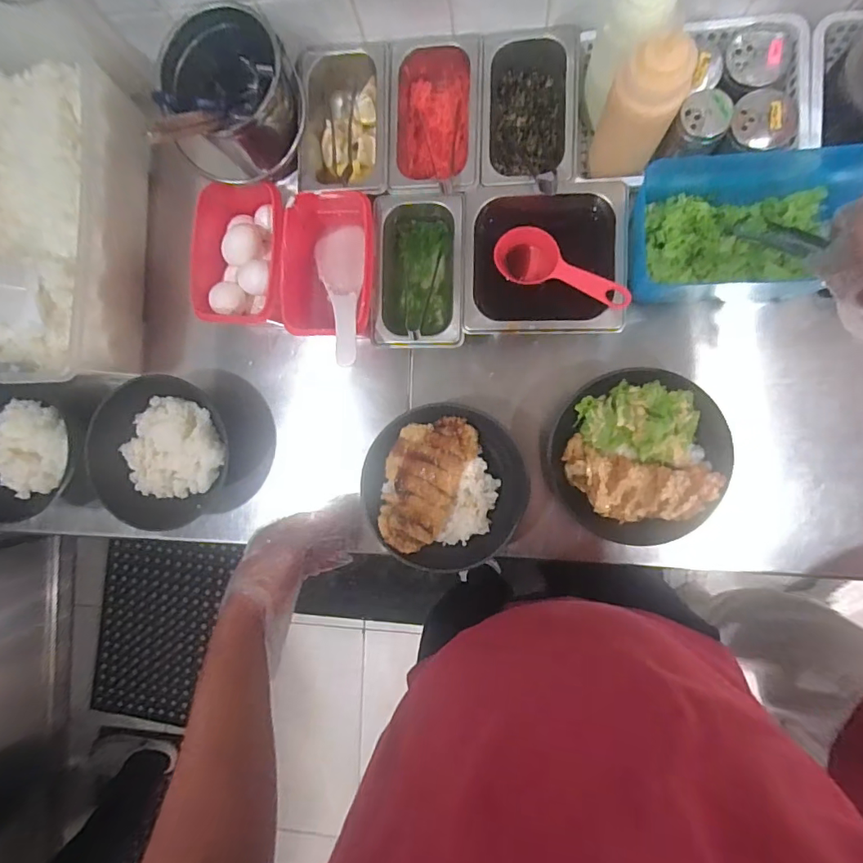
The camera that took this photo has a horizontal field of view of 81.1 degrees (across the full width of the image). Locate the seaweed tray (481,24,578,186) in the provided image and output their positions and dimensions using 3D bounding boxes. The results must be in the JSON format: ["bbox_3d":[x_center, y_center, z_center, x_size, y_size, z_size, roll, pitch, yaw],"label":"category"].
[{"bbox_3d":[0.109,-0.350,0.570,0.102,0.069,0.178,1,90,7],"label":"seaweed tray"}]

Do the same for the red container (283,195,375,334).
[{"bbox_3d":[-0.114,-0.194,0.597,0.105,0.078,0.168,3,90,7],"label":"red container"}]

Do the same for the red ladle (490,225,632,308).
[{"bbox_3d":[0.144,-0.177,0.558,0.158,0.035,0.060,33,94,22],"label":"red ladle"}]

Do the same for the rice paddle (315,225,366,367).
[{"bbox_3d":[-0.104,-0.169,0.588,0.055,0.021,0.200,-11,59,7],"label":"rice paddle"}]

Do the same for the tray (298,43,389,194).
[{"bbox_3d":[-0.099,-0.362,0.601,0.103,0.057,0.178,1,90,7],"label":"tray"}]

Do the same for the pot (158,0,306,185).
[{"bbox_3d":[-0.214,-0.364,0.553,0.135,0.113,0.159,-15,88,7],"label":"pot"}]

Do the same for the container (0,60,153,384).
[{"bbox_3d":[-0.513,-0.241,0.624,0.278,0.118,0.367,3,90,7],"label":"container"}]

